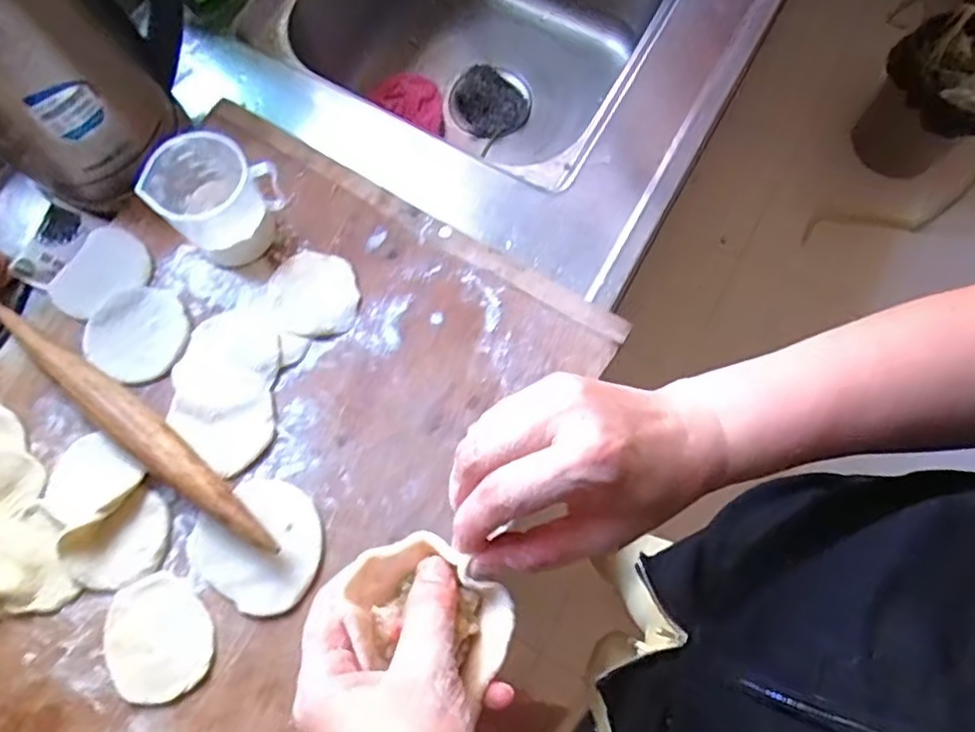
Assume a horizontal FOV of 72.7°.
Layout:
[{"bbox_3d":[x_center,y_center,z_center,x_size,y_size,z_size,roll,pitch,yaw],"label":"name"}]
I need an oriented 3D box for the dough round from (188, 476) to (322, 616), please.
[{"bbox_3d":[-0.172,0.133,0.500,0.096,0.009,0.089,0,74,1],"label":"dough round"}]

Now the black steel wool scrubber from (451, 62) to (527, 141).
[{"bbox_3d":[0.002,-0.352,0.878,0.094,0.027,0.092,0,74,1],"label":"black steel wool scrubber"}]

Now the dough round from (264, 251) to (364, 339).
[{"bbox_3d":[-0.146,-0.061,0.557,0.078,0.006,0.073,0,74,1],"label":"dough round"}]

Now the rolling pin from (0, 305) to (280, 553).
[{"bbox_3d":[-0.275,0.044,0.511,0.296,0.035,0.034,34,77,10],"label":"rolling pin"}]

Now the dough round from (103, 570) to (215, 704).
[{"bbox_3d":[-0.243,0.199,0.486,0.076,0.004,0.084,-23,75,-6],"label":"dough round"}]

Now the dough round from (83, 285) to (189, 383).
[{"bbox_3d":[-0.289,-0.028,0.545,0.079,0.007,0.078,0,74,1],"label":"dough round"}]

